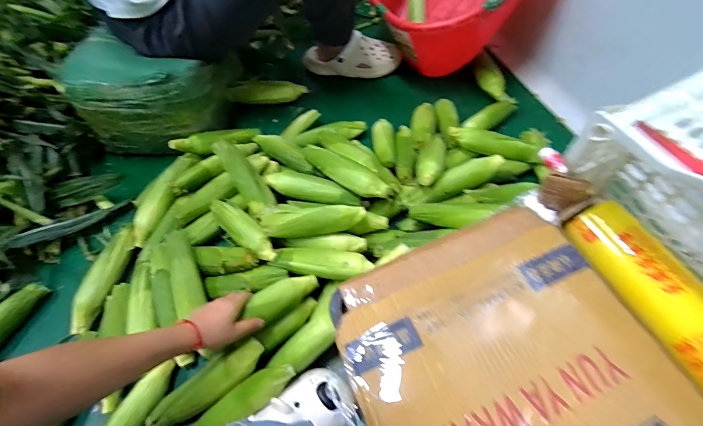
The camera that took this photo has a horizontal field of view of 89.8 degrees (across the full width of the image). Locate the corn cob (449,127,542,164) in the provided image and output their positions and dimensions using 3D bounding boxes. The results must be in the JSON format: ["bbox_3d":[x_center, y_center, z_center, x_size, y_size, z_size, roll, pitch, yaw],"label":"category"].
[{"bbox_3d":[0.330,-0.159,0.819,0.209,0.044,0.046,17,61,13],"label":"corn cob"}]

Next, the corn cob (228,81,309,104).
[{"bbox_3d":[-0.234,-0.344,0.996,0.214,0.056,0.050,-9,59,-18],"label":"corn cob"}]

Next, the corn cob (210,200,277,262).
[{"bbox_3d":[-0.227,0.030,0.719,0.204,0.043,0.049,31,65,36],"label":"corn cob"}]

